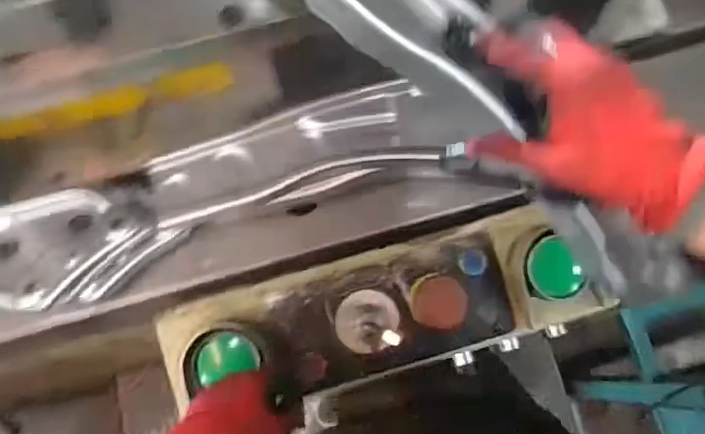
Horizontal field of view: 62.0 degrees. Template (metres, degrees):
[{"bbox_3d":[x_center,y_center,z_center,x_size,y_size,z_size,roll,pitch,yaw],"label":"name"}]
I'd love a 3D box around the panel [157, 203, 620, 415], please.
[{"bbox_3d":[0.039,0.107,0.663,0.480,0.113,0.139,-13,74,1],"label":"panel"}]

